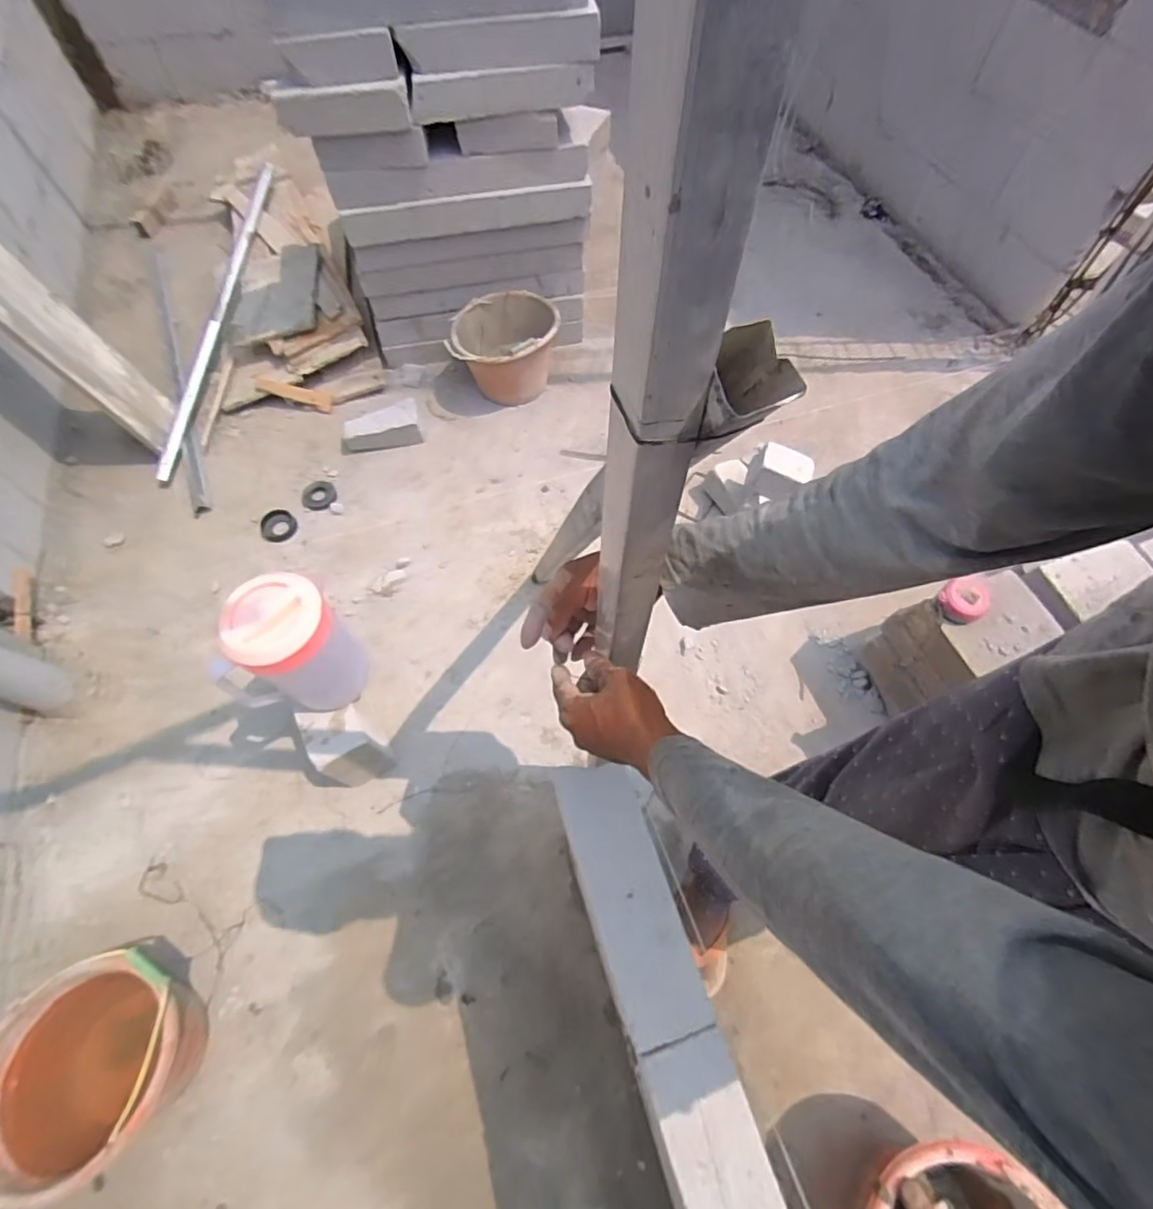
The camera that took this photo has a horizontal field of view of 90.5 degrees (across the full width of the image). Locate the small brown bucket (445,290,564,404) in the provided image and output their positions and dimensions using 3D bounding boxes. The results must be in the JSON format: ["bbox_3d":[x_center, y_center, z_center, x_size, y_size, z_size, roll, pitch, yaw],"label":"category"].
[{"bbox_3d":[-0.199,-0.729,1.659,0.294,0.210,0.261,-9,62,-3],"label":"small brown bucket"}]

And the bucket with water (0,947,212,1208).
[{"bbox_3d":[-0.733,0.713,0.897,0.257,0.220,0.258,-1,62,1],"label":"bucket with water"}]

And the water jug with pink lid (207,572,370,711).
[{"bbox_3d":[-0.465,0.091,0.963,0.171,0.291,0.160,-5,63,-2],"label":"water jug with pink lid"}]

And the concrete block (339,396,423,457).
[{"bbox_3d":[-0.555,-0.498,1.612,0.228,0.085,0.101,-9,62,-4],"label":"concrete block"}]

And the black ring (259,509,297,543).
[{"bbox_3d":[-0.784,-0.209,1.501,0.087,0.020,0.107,-32,66,-15],"label":"black ring"}]

